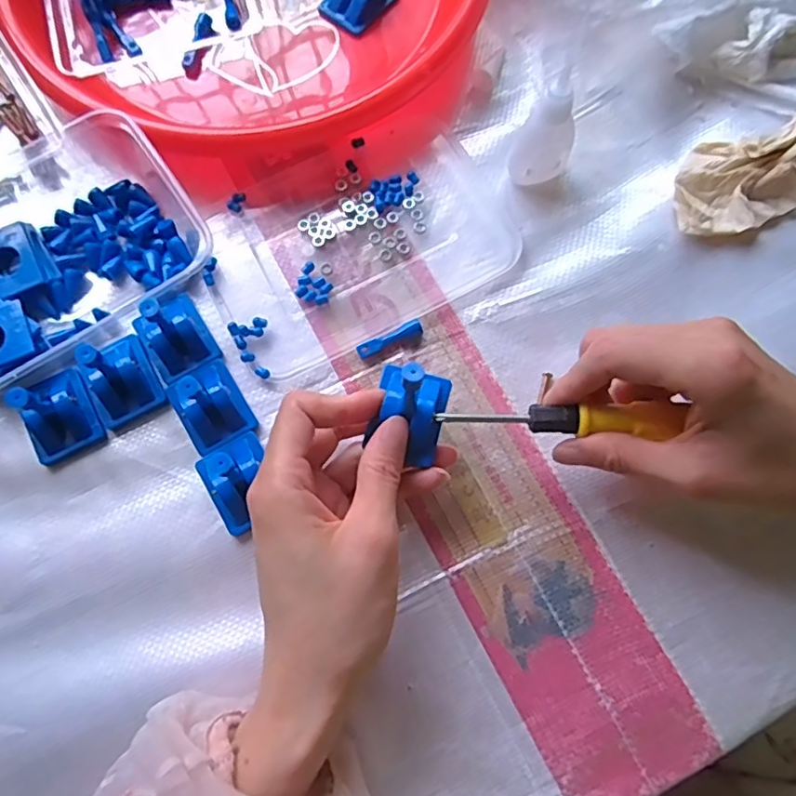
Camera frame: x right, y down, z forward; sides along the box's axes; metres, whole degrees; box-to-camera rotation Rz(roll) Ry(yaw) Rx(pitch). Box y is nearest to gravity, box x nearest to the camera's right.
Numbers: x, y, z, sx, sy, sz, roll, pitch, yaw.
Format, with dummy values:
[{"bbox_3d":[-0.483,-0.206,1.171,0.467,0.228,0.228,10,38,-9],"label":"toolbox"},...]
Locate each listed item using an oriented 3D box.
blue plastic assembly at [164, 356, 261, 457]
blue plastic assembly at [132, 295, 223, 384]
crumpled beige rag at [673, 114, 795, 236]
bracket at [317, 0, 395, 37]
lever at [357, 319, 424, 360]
[{"bbox_3d":[-0.098,0.003,0.315,0.033,0.021,0.043,-31,76,-8],"label":"blue plastic assembly"},{"bbox_3d":[-0.120,-0.036,0.319,0.033,0.029,0.045,-32,76,-9],"label":"blue plastic assembly"},{"bbox_3d":[0.206,-0.128,0.342,0.112,0.027,0.056,-20,75,-6],"label":"crumpled beige rag"},{"bbox_3d":[-0.024,-0.253,0.383,0.030,0.018,0.043,38,77,10],"label":"bracket"},{"bbox_3d":[-0.004,-0.032,0.331,0.037,0.010,0.008,-23,75,-6],"label":"lever"}]

